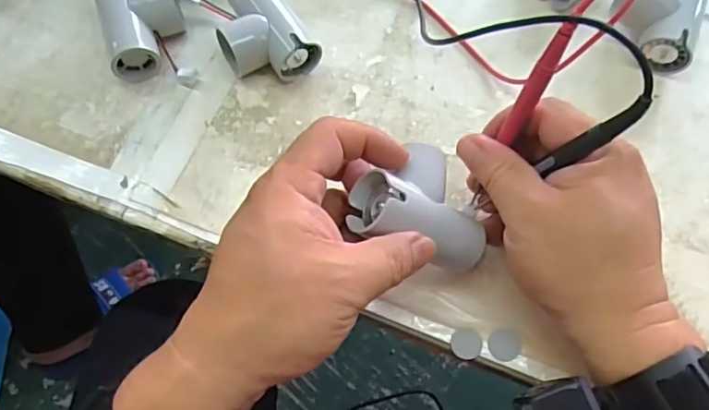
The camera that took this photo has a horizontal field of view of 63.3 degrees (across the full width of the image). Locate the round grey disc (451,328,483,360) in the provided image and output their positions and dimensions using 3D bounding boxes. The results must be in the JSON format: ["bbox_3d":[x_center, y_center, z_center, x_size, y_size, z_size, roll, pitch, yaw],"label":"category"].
[{"bbox_3d":[0.064,0.079,0.327,0.017,0.004,0.018,-1,66,2],"label":"round grey disc"}]

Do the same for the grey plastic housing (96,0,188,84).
[{"bbox_3d":[-0.148,-0.130,0.403,0.053,0.032,0.078,-17,67,-6],"label":"grey plastic housing"}]

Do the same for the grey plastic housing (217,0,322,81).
[{"bbox_3d":[-0.065,-0.119,0.396,0.057,0.038,0.080,-32,69,-12],"label":"grey plastic housing"}]

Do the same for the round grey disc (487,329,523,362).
[{"bbox_3d":[0.085,0.079,0.325,0.018,0.004,0.018,-1,66,2],"label":"round grey disc"}]

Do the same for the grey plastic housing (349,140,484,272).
[{"bbox_3d":[0.035,0.001,0.312,0.072,0.035,0.057,27,60,-32],"label":"grey plastic housing"}]

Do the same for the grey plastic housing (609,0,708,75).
[{"bbox_3d":[0.210,-0.135,0.394,0.063,0.038,0.081,24,69,12],"label":"grey plastic housing"}]

